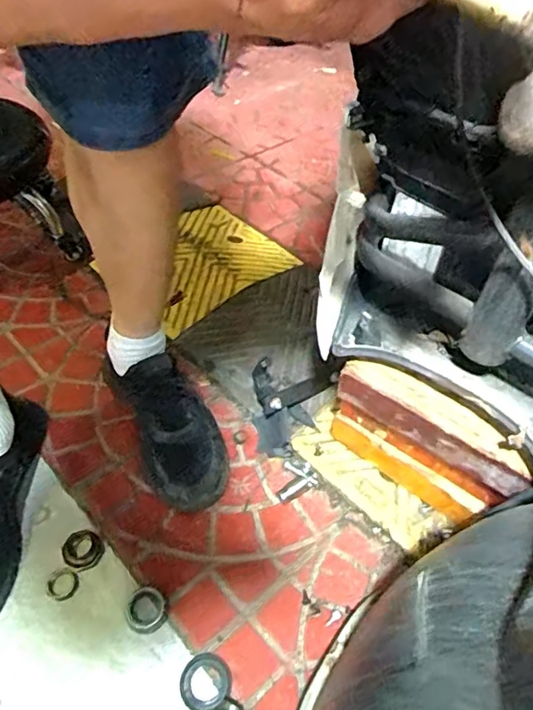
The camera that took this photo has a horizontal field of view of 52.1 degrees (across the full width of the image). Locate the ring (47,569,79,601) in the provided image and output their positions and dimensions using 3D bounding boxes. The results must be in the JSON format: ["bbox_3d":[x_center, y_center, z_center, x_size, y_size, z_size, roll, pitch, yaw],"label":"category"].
[{"bbox_3d":[-0.223,0.250,0.596,0.038,0.008,0.032,28,58,22],"label":"ring"}]

